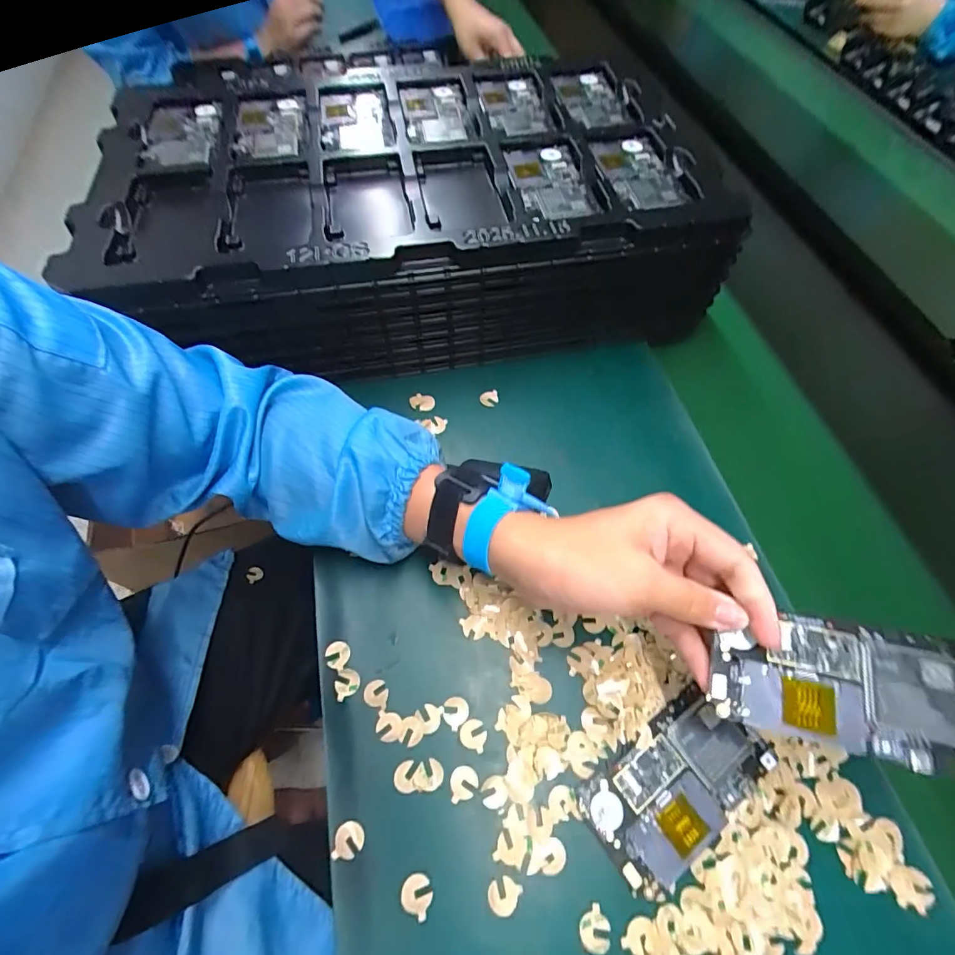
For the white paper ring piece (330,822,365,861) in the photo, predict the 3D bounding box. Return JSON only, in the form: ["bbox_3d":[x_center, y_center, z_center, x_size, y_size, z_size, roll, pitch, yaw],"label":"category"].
[{"bbox_3d":[-0.078,0.222,0.281,0.017,0.004,0.020,9,61,4],"label":"white paper ring piece"}]

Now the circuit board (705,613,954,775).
[{"bbox_3d":[0.193,0.111,0.245,0.124,0.010,0.067,3,60,10],"label":"circuit board"}]

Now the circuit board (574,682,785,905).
[{"bbox_3d":[0.129,0.196,0.295,0.122,0.009,0.068,-31,66,-17],"label":"circuit board"}]

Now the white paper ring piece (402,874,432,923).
[{"bbox_3d":[-0.035,0.245,0.270,0.019,0.004,0.017,29,61,15],"label":"white paper ring piece"}]

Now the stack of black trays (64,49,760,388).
[{"bbox_3d":[-0.064,-0.276,0.488,0.542,0.141,0.323,-9,61,-6],"label":"stack of black trays"}]

